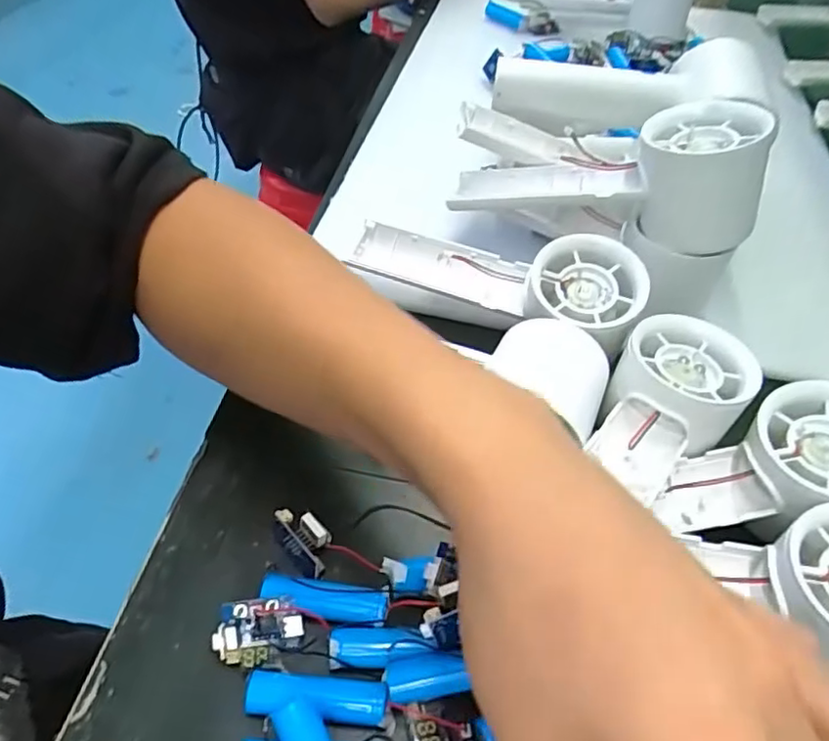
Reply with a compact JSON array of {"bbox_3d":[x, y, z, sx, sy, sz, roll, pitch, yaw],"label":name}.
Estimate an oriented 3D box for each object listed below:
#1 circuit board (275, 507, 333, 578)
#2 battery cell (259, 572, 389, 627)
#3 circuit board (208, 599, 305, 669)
[{"bbox_3d":[-0.045,0.073,0.263,0.030,0.023,0.015,37,57,27],"label":"circuit board"},{"bbox_3d":[-0.035,0.092,0.249,0.049,0.015,0.014,6,48,3],"label":"battery cell"},{"bbox_3d":[-0.060,0.100,0.240,0.033,0.004,0.023,-2,81,-6],"label":"circuit board"}]

